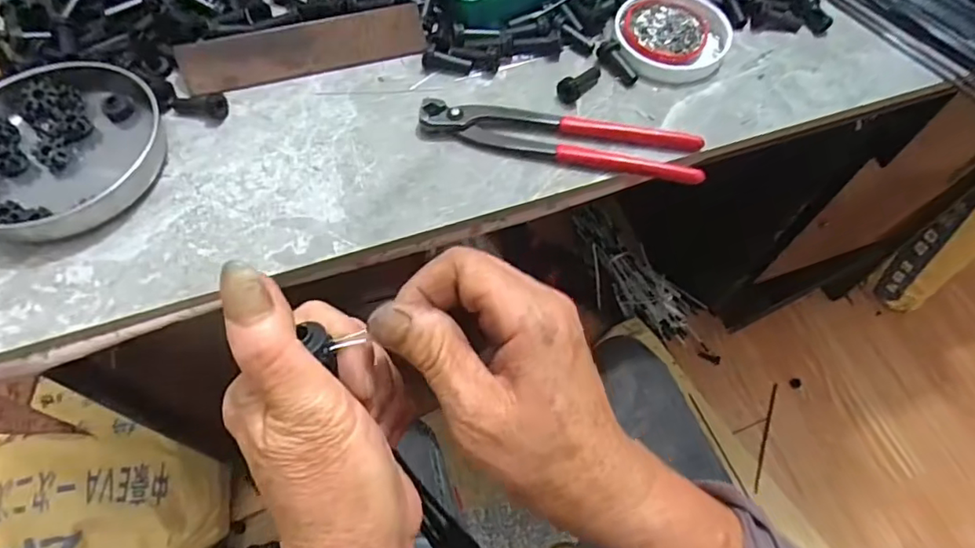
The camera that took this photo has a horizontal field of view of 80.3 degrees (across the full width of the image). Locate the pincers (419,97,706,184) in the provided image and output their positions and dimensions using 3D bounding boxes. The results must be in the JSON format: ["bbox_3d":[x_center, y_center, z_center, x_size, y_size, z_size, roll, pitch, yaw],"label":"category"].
[{"bbox_3d":[0.051,-0.095,0.407,0.194,0.014,0.036,9,62,5],"label":"pincers"}]

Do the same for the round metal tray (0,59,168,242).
[{"bbox_3d":[-0.295,-0.089,0.392,0.140,0.025,0.138,0,62,0],"label":"round metal tray"}]

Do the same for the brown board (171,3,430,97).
[{"bbox_3d":[-0.140,-0.173,0.444,0.179,0.037,0.013,-13,25,-7],"label":"brown board"}]

